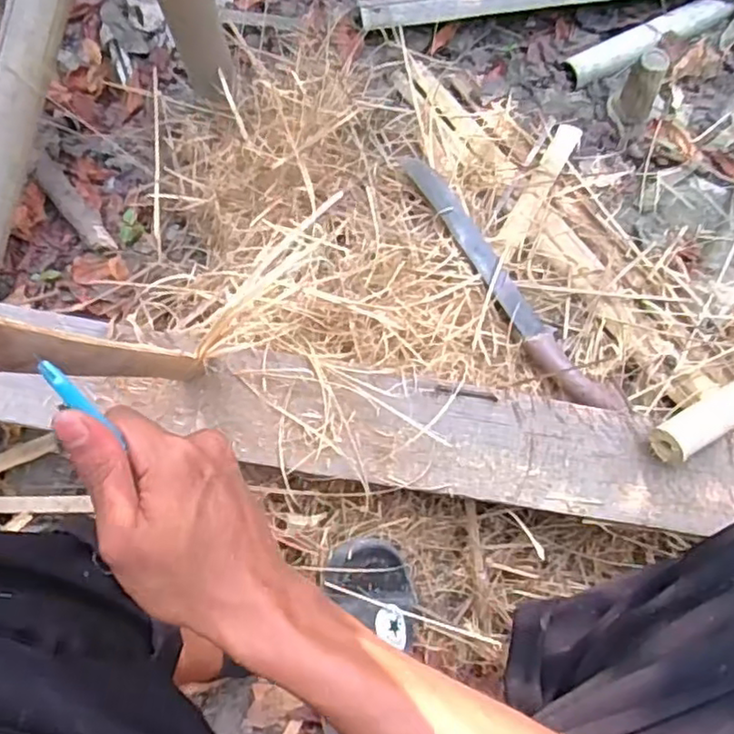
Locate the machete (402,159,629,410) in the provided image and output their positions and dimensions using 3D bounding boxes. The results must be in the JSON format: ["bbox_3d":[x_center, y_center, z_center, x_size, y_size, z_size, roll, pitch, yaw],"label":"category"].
[{"bbox_3d":[0.156,-0.104,0.757,0.064,0.024,0.393,-33,70,-13],"label":"machete"}]

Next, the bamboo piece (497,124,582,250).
[{"bbox_3d":[0.223,-0.233,0.815,0.031,0.018,0.202,27,69,12],"label":"bamboo piece"}]

